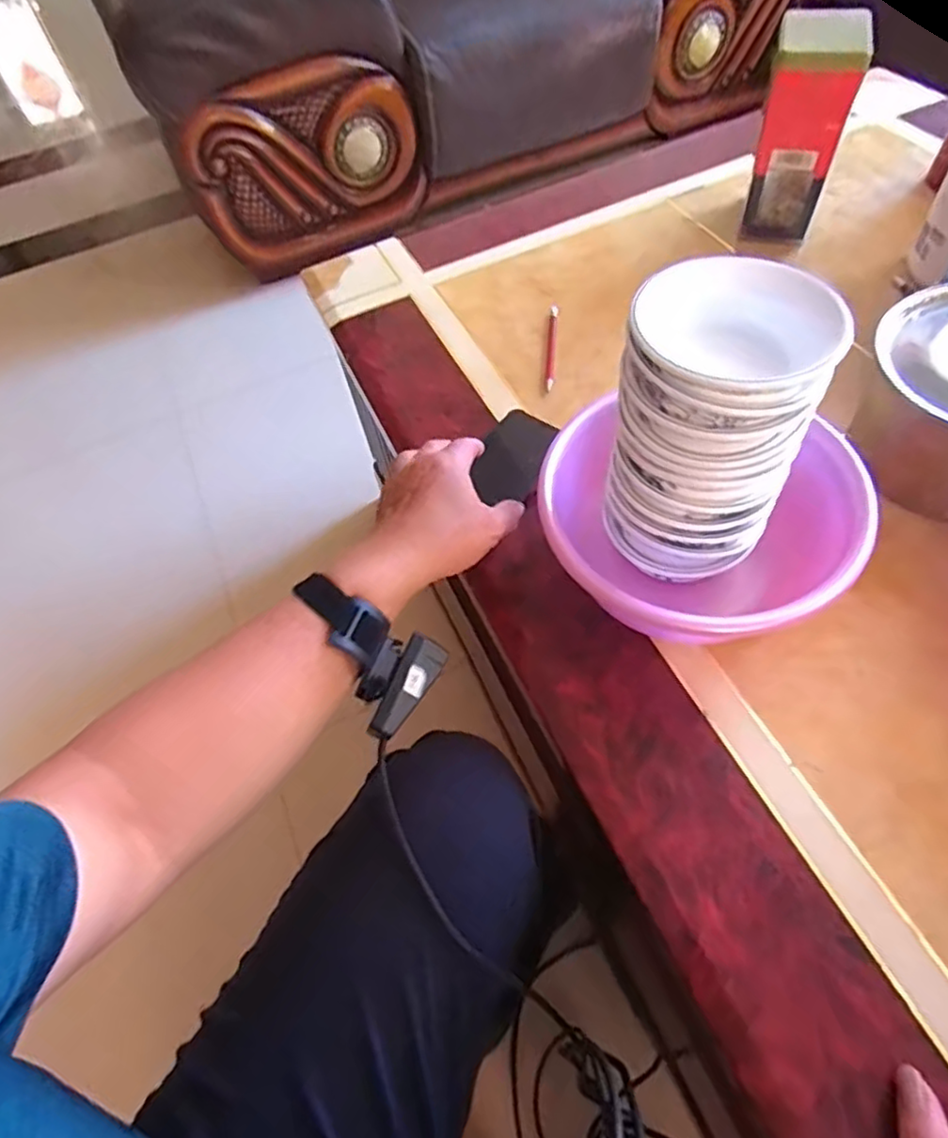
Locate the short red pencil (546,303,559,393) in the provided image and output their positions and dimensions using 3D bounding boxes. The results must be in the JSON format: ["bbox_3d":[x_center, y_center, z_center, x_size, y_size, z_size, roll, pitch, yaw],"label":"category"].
[{"bbox_3d":[0.083,-0.240,0.693,0.009,0.009,0.131,2,57,9],"label":"short red pencil"}]

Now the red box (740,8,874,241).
[{"bbox_3d":[0.351,-0.473,0.705,0.088,0.189,0.058,17,61,17],"label":"red box"}]

